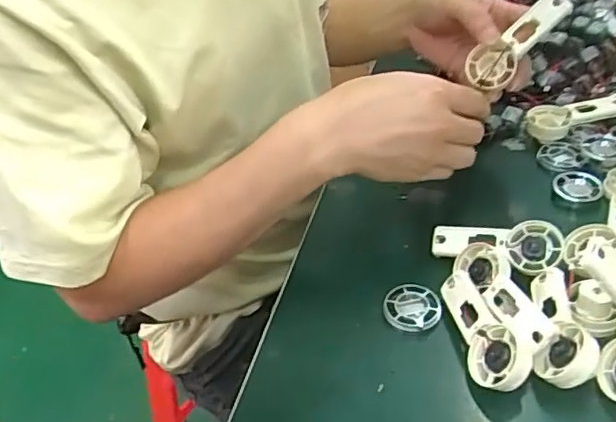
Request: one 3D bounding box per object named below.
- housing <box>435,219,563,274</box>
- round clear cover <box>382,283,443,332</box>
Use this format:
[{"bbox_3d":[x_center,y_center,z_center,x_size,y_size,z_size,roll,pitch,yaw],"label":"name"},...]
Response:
[{"bbox_3d":[0.140,0.026,0.451,0.092,0.013,0.040,3,65,16],"label":"housing"},{"bbox_3d":[0.074,0.069,0.431,0.040,0.010,0.038,-3,41,3],"label":"round clear cover"}]

